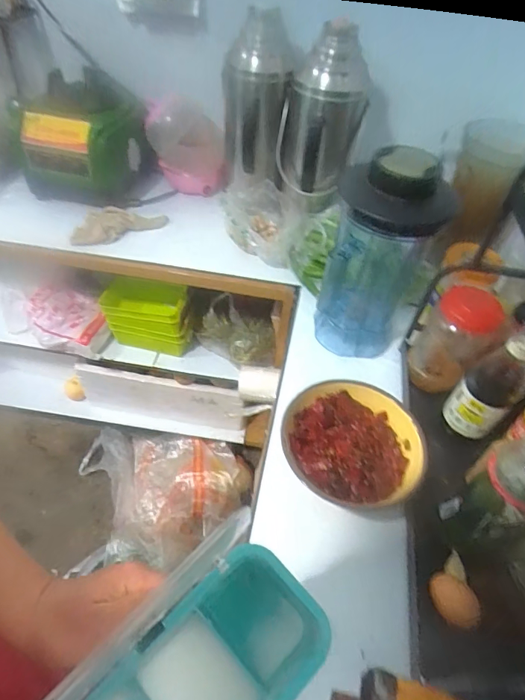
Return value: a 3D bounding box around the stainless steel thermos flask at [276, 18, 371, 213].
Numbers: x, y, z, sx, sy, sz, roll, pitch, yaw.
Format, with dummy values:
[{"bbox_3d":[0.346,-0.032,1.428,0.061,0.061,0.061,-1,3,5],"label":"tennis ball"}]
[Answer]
[{"bbox_3d":[0.113,-0.440,0.836,0.164,0.301,0.148,13,49,6],"label":"stainless steel thermos flask"}]

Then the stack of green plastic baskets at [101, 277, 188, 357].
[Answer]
[{"bbox_3d":[-0.287,-0.073,1.061,0.216,0.187,0.094,3,49,-3],"label":"stack of green plastic baskets"}]

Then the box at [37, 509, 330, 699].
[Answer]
[{"bbox_3d":[-0.055,0.228,0.282,0.109,0.080,0.199,39,56,25],"label":"box"}]

